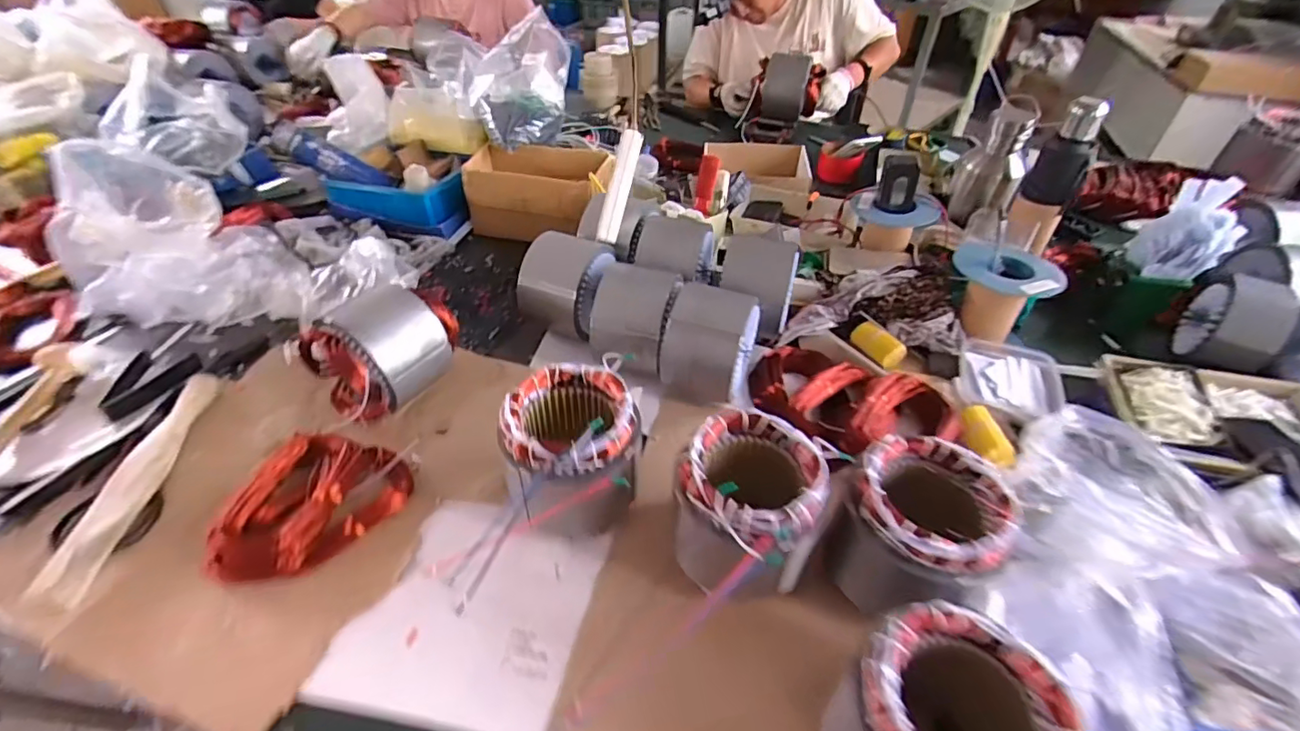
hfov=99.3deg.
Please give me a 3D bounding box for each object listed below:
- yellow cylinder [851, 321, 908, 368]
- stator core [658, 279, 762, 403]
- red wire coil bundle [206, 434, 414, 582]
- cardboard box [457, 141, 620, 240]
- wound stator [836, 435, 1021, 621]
[{"bbox_3d":[0.370,-0.035,0.896,0.046,0.033,0.083,-25,49,-25],"label":"yellow cylinder"},{"bbox_3d":[0.086,-0.027,0.801,0.117,0.139,0.136,16,45,14],"label":"stator core"},{"bbox_3d":[-0.397,0.169,0.658,0.172,0.051,0.179,5,43,4],"label":"red wire coil bundle"},{"bbox_3d":[-0.222,-0.353,1.153,0.306,0.146,0.134,6,44,4],"label":"cardboard box"},{"bbox_3d":[0.270,0.165,0.558,0.142,0.124,0.141,24,48,22],"label":"wound stator"}]

